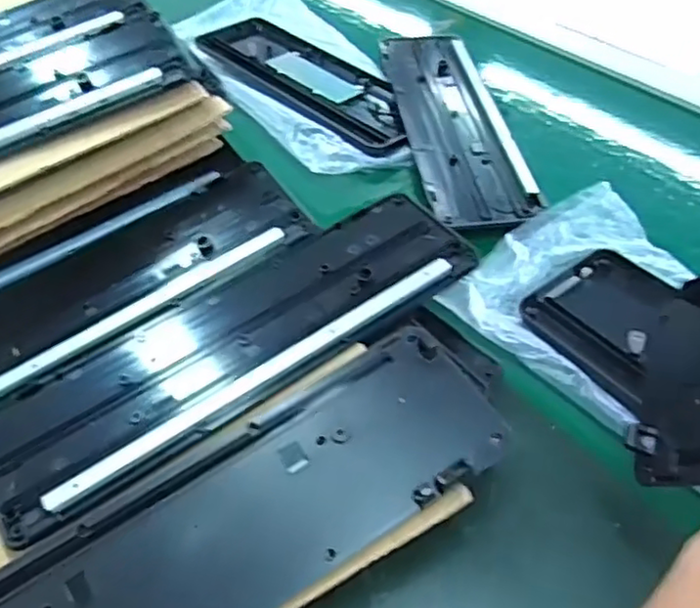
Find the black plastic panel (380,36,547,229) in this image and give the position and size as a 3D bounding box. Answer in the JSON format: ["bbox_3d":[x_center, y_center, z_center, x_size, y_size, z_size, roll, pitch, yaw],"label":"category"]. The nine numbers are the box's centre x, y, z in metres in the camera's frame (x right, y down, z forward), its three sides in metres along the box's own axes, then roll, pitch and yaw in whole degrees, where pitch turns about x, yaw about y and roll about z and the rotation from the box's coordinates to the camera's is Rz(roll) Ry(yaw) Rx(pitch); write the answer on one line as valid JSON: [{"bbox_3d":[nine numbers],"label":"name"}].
[{"bbox_3d":[0.108,-0.192,0.681,0.096,0.024,0.360,-7,48,-2],"label":"black plastic panel"}]

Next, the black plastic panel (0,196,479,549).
[{"bbox_3d":[-0.074,0.024,0.453,0.347,0.022,0.111,-30,53,-20],"label":"black plastic panel"}]

